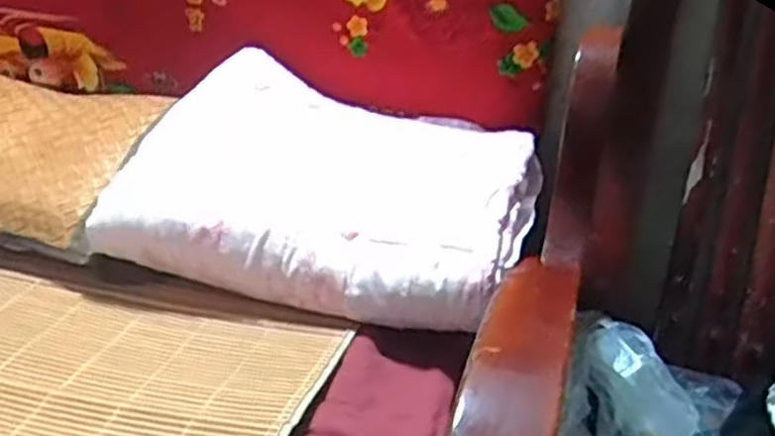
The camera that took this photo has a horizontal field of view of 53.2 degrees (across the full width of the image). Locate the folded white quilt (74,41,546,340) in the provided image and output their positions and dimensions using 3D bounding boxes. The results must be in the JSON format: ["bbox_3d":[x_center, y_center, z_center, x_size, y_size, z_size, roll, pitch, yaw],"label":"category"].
[{"bbox_3d":[-0.058,-0.049,0.902,0.432,0.138,0.339,11,27,12],"label":"folded white quilt"}]

